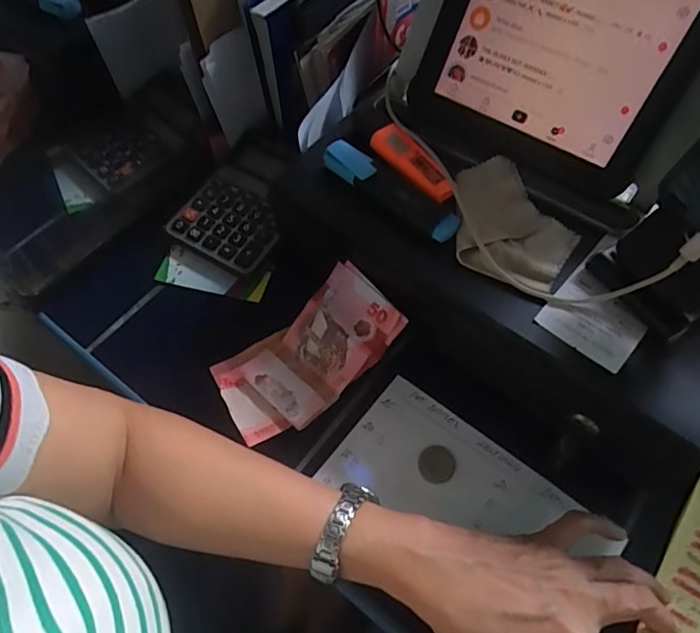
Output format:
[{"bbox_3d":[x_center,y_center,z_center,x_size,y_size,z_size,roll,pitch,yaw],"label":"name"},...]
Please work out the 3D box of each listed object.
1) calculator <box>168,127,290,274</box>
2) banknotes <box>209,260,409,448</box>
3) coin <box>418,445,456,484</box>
[{"bbox_3d":[-0.091,-0.112,0.459,0.094,0.024,0.132,28,65,16],"label":"calculator"},{"bbox_3d":[-0.033,0.027,0.379,0.135,0.046,0.078,-31,64,-15],"label":"banknotes"},{"bbox_3d":[0.062,0.105,0.359,0.025,0.004,0.025,-1,61,2],"label":"coin"}]

